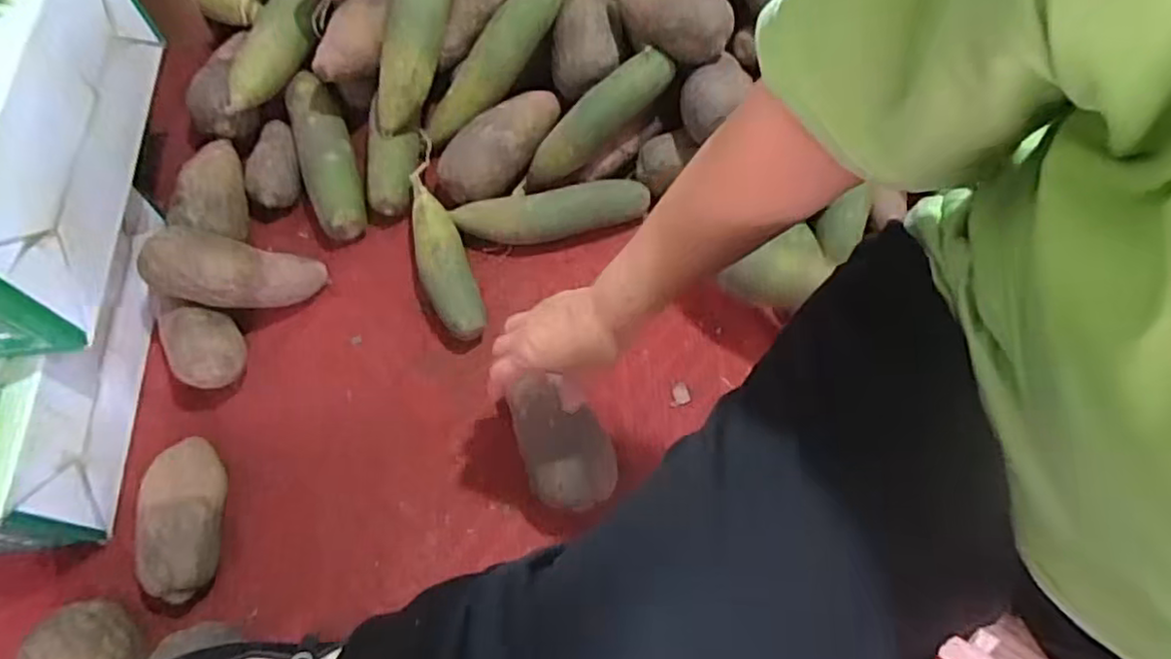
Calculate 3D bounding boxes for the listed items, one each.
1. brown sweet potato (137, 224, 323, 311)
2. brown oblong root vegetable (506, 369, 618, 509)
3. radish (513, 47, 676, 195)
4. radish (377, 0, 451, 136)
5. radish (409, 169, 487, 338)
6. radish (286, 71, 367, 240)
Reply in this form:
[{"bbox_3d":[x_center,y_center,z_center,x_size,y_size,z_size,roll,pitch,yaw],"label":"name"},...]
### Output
[{"bbox_3d":[-0.347,-0.058,0.666,0.163,0.055,0.076,8,61,-39],"label":"brown sweet potato"},{"bbox_3d":[-0.023,0.098,0.601,0.074,0.056,0.123,-18,69,-9],"label":"brown oblong root vegetable"},{"bbox_3d":[0.001,-0.218,0.709,0.207,0.055,0.044,-39,71,17],"label":"radish"},{"bbox_3d":[-0.182,-0.313,0.721,0.052,0.054,0.204,17,100,5],"label":"radish"},{"bbox_3d":[-0.152,-0.074,0.704,0.050,0.063,0.191,-19,69,-9],"label":"radish"},{"bbox_3d":[-0.290,-0.195,0.750,0.059,0.057,0.204,-19,69,-10],"label":"radish"}]

